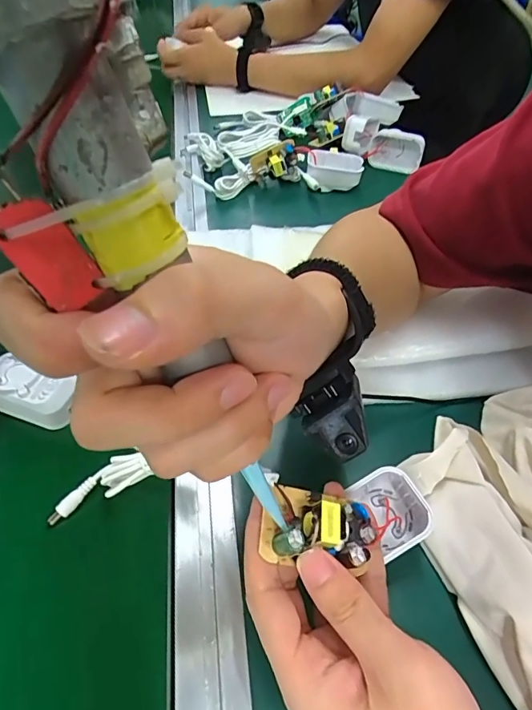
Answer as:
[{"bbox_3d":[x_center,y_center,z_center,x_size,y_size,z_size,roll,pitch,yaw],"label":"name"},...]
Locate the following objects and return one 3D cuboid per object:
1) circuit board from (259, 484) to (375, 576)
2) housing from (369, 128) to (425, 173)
[{"bbox_3d":[0.026,0.083,0.227,0.054,0.020,0.037,0,49,3],"label":"circuit board"},{"bbox_3d":[0.180,-0.279,0.618,0.069,0.050,0.024,17,52,17],"label":"housing"}]

